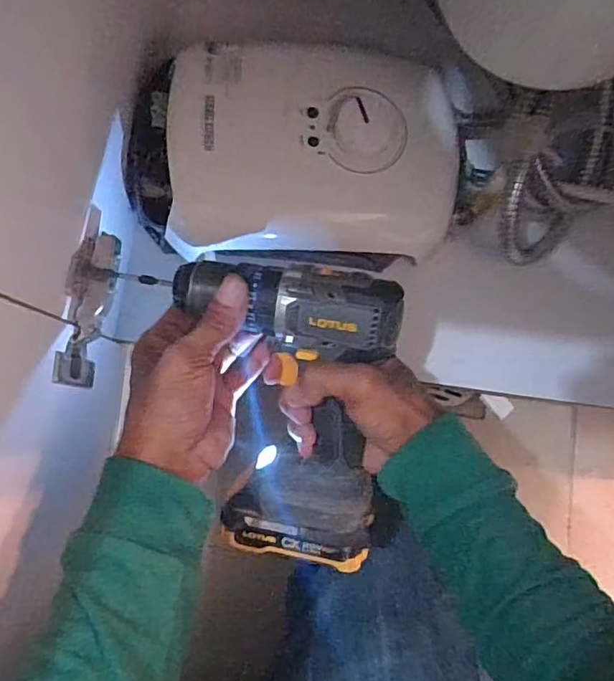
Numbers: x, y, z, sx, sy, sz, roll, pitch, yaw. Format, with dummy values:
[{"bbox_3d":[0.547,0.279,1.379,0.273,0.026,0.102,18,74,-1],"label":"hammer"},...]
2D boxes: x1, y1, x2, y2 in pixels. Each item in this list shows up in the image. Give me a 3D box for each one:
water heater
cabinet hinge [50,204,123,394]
[{"bbox_3d":[0.002,-0.149,0.468,0.240,0.085,0.160,-1,81,2],"label":"water heater"},{"bbox_3d":[-0.165,-0.033,0.441,0.027,0.051,0.135,6,81,4],"label":"cabinet hinge"}]

